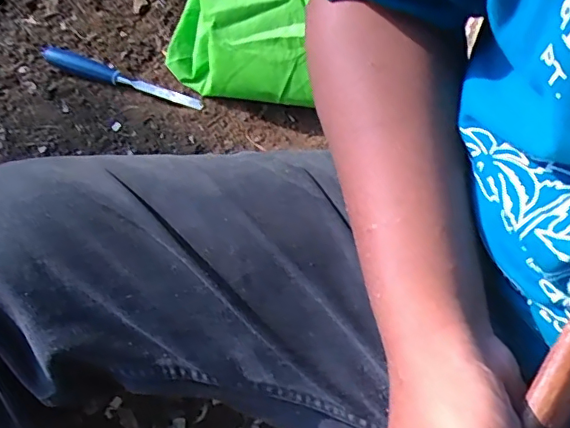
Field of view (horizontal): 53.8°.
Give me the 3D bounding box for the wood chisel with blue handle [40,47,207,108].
[{"bbox_3d":[-0.212,-0.175,0.708,0.250,0.018,0.029,20,62,15],"label":"wood chisel with blue handle"}]

